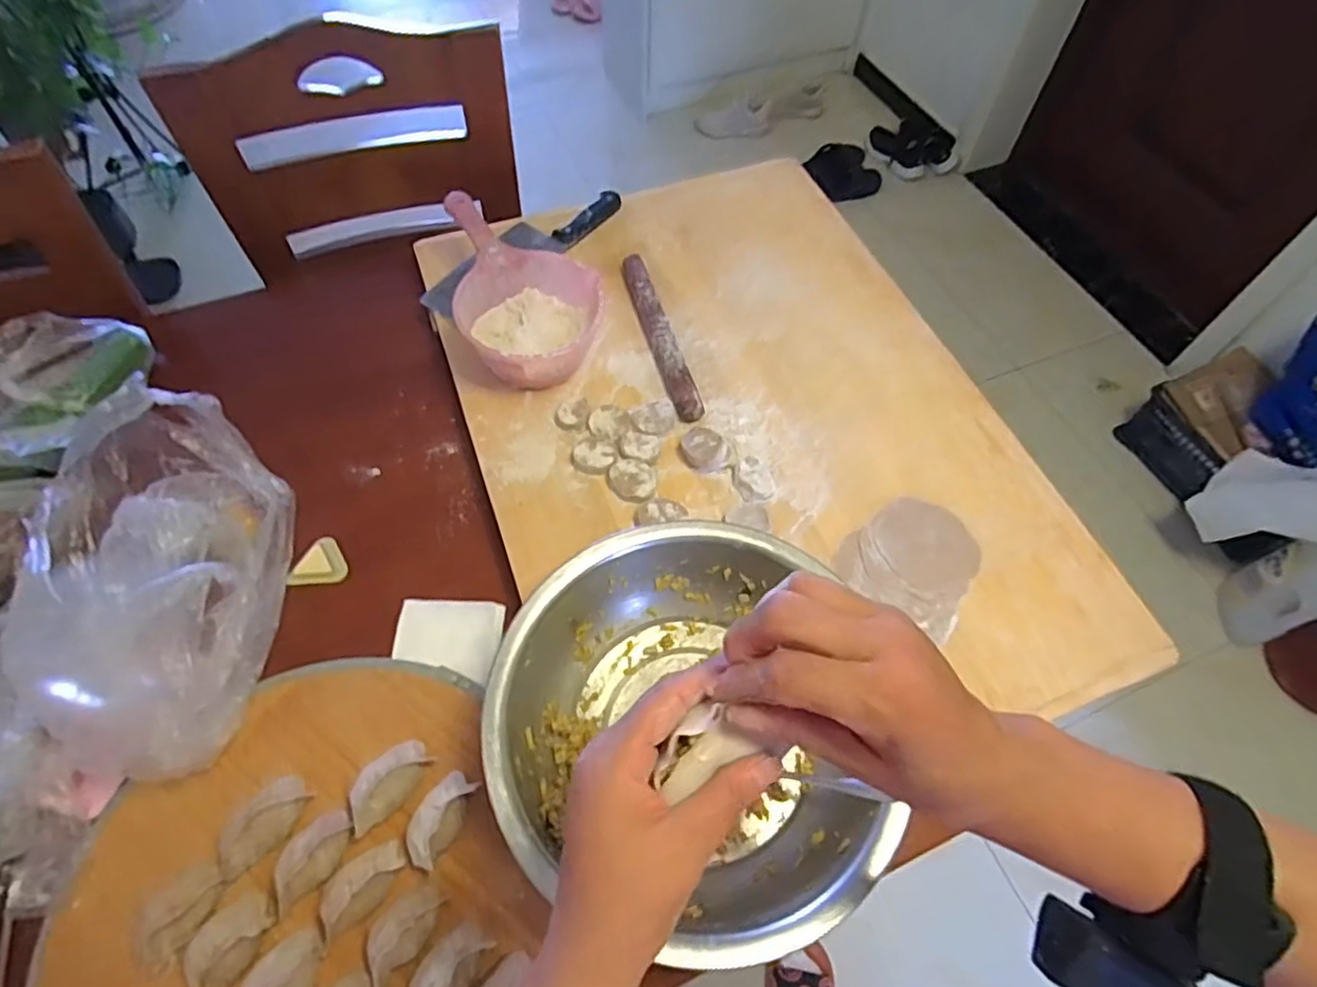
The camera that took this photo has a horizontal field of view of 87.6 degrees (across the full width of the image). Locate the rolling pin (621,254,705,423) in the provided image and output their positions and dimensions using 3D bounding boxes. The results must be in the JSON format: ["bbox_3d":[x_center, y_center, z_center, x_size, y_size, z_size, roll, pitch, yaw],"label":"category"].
[{"bbox_3d":[0.002,-0.186,0.794,0.028,0.032,0.251,-13,60,-10],"label":"rolling pin"}]

